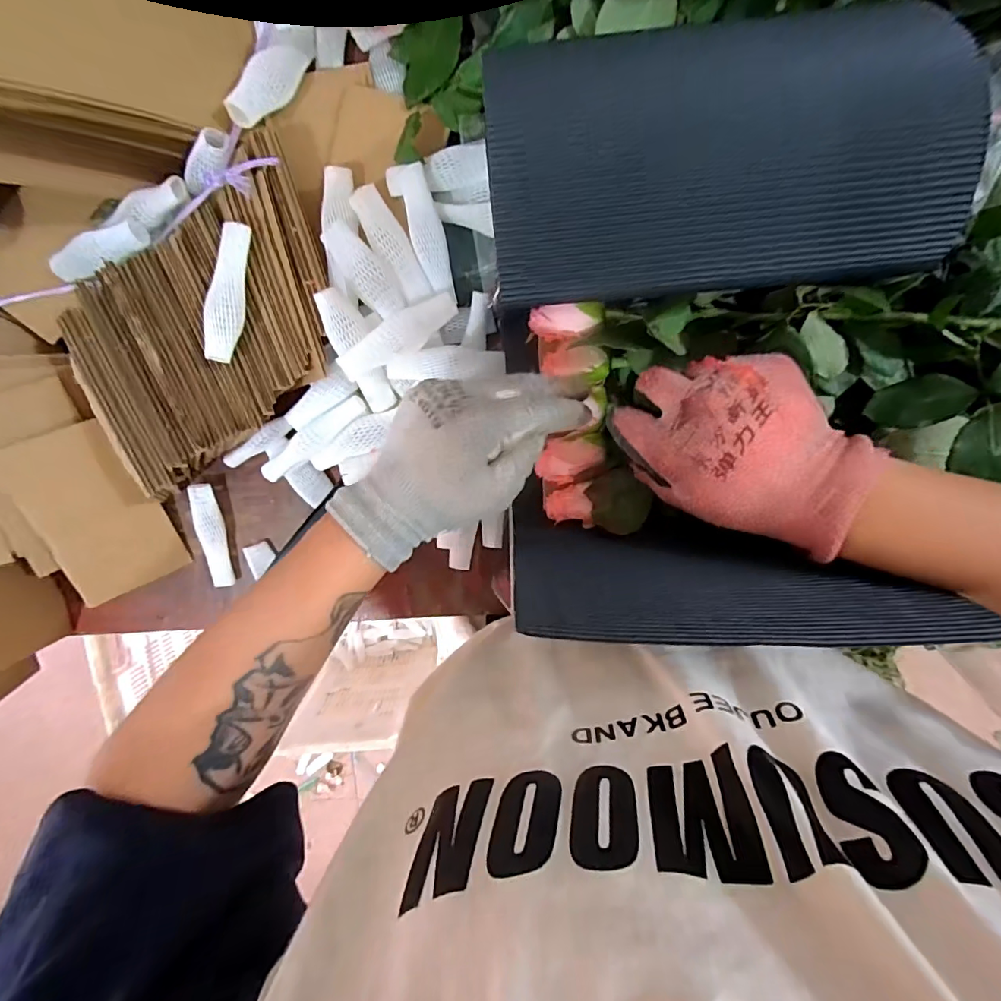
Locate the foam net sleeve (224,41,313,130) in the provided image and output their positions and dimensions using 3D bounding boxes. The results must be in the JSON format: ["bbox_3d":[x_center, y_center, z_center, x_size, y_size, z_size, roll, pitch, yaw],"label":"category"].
[{"bbox_3d":[-0.159,-0.289,0.341,0.025,0.019,0.083,27,70,-4],"label":"foam net sleeve"}]

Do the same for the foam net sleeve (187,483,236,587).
[{"bbox_3d":[-0.251,0.032,0.428,0.024,0.016,0.091,-3,100,1],"label":"foam net sleeve"}]

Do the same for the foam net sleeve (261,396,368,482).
[{"bbox_3d":[-0.142,-0.048,0.374,0.091,0.009,0.019,-36,98,6],"label":"foam net sleeve"}]

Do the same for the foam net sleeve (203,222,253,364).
[{"bbox_3d":[-0.185,-0.141,0.338,0.021,0.020,0.090,12,100,-2],"label":"foam net sleeve"}]

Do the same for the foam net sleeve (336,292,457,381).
[{"bbox_3d":[-0.069,-0.116,0.348,0.093,0.021,0.023,-36,98,-10],"label":"foam net sleeve"}]

